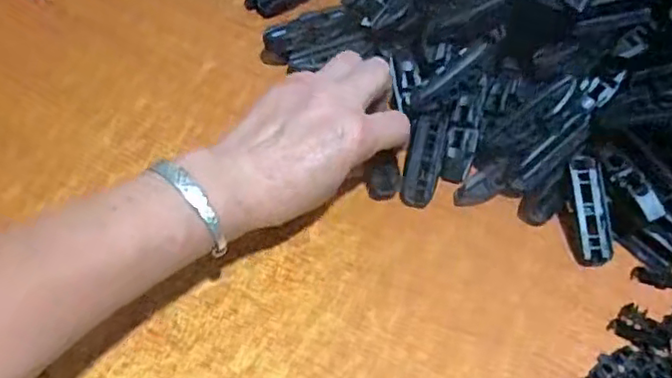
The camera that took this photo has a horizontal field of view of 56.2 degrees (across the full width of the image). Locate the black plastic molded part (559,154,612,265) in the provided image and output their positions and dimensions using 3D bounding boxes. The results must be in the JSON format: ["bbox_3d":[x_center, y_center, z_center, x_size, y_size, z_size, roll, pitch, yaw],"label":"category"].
[{"bbox_3d":[0.169,0.015,0.426,0.026,0.017,0.073,-1,78,1],"label":"black plastic molded part"}]

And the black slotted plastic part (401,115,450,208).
[{"bbox_3d":[0.064,-0.020,0.452,0.026,0.010,0.068,12,75,10],"label":"black slotted plastic part"}]

